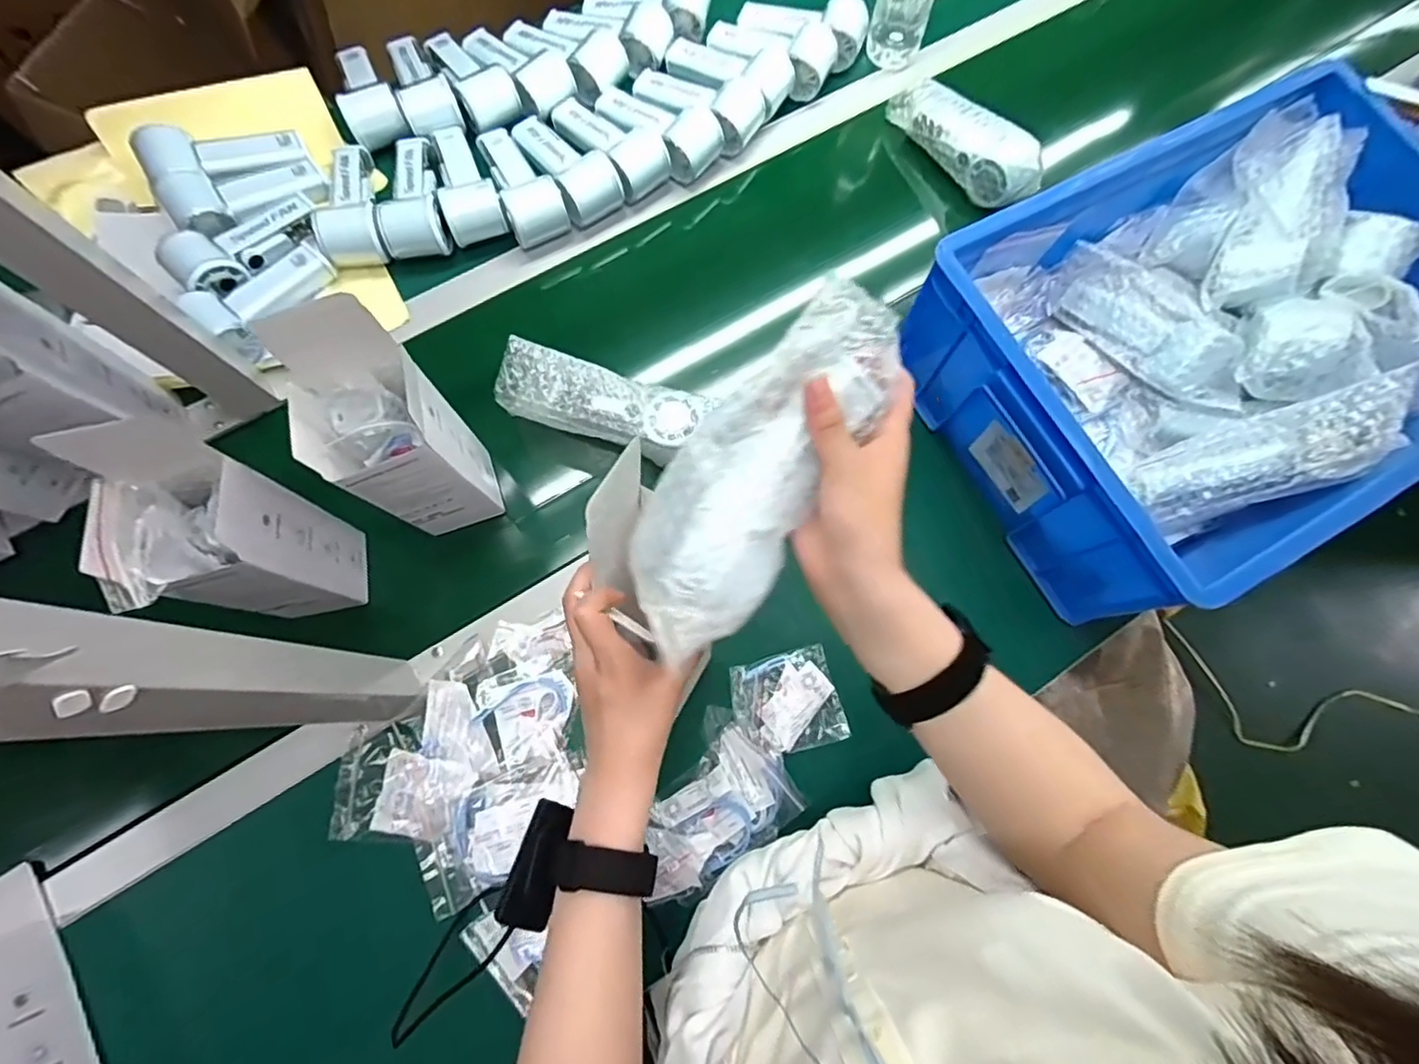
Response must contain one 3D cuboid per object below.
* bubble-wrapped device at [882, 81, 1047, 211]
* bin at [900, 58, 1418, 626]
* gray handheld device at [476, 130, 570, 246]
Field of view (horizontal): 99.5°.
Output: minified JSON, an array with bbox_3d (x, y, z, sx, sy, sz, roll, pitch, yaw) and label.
[{"bbox_3d":[0.299,-0.459,0.698,0.050,0.058,0.195,-39,80,-11],"label":"bubble-wrapped device"},{"bbox_3d":[0.460,-0.167,0.565,0.451,0.165,0.352,-27,78,-9],"label":"bin"},{"bbox_3d":[-0.207,-0.392,0.656,0.064,0.043,0.151,-23,77,-8],"label":"gray handheld device"}]

